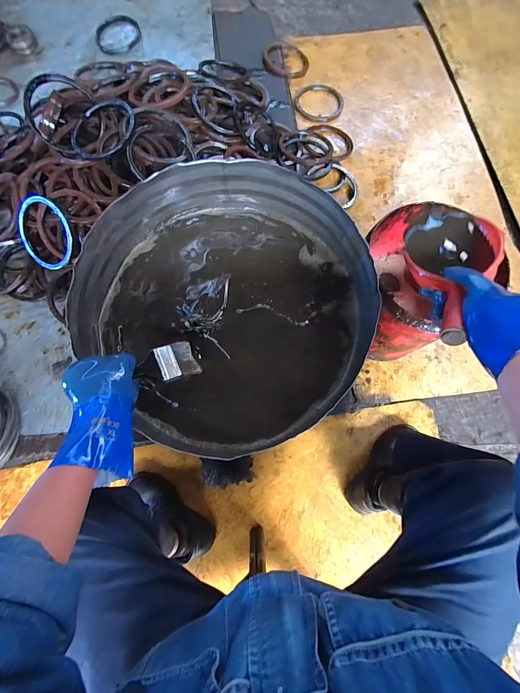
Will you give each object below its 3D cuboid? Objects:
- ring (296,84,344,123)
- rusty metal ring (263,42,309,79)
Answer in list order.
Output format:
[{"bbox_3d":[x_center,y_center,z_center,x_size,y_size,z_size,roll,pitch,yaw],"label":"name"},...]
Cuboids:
[{"bbox_3d":[0.247,-1.011,1.282,0.196,0.021,0.215,0,74,1],"label":"ring"},{"bbox_3d":[0.114,-1.256,1.340,0.197,0.045,0.213,0,74,1],"label":"rusty metal ring"}]

